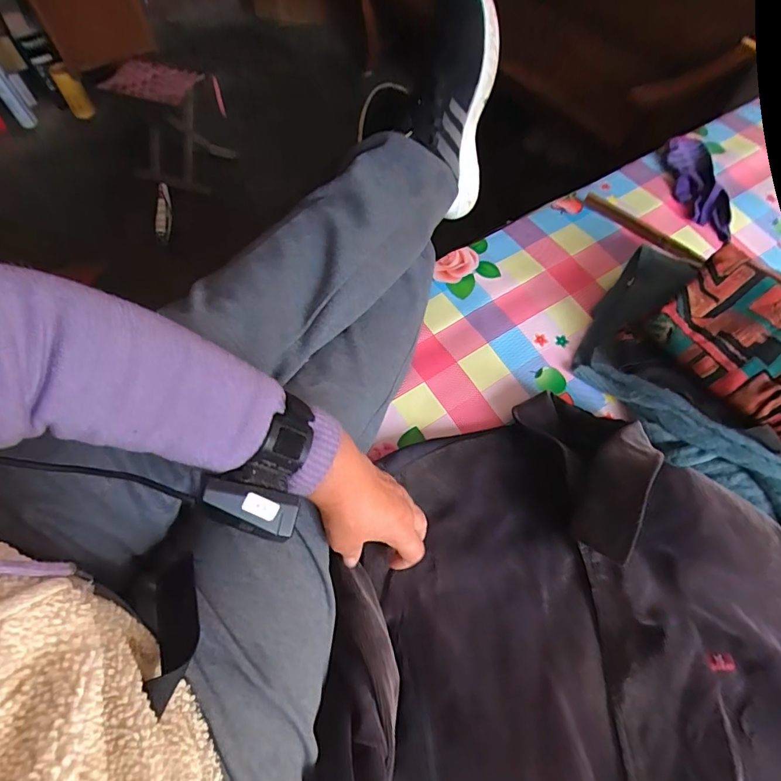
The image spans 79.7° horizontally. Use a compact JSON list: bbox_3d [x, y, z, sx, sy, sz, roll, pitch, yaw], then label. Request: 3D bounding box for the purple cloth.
[{"bbox_3d":[0.486,-0.326,0.747,0.068,0.030,0.215,7,63,3],"label":"purple cloth"}]

